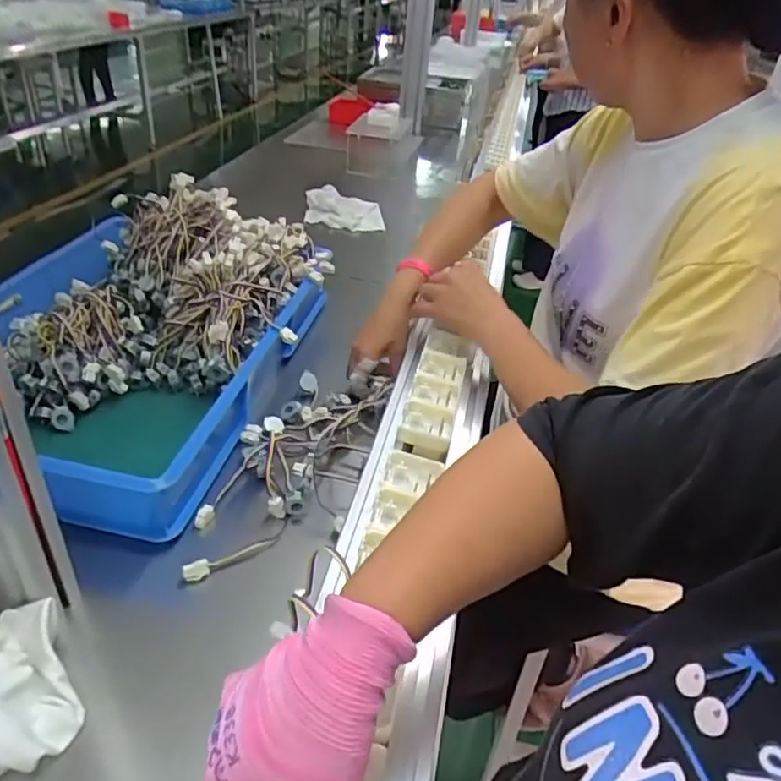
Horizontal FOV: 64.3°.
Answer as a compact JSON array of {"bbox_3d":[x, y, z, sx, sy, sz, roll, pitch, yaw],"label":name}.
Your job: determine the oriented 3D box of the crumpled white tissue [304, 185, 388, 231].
[{"bbox_3d":[-0.106,-0.423,1.435,0.181,0.048,0.133,2,35,-5],"label":"crumpled white tissue"}]

